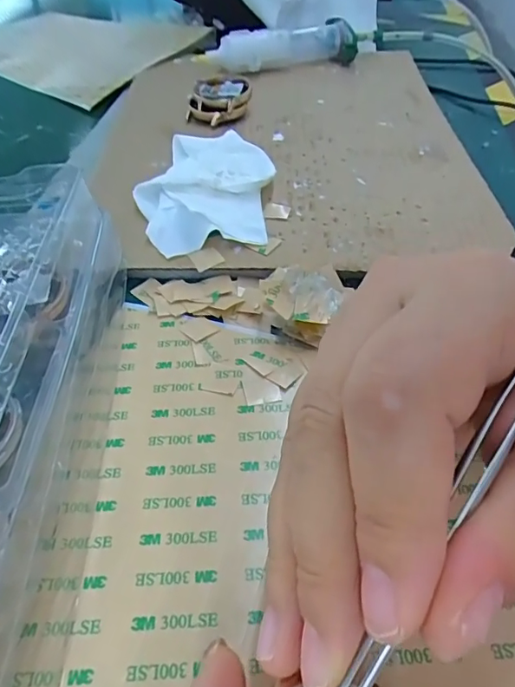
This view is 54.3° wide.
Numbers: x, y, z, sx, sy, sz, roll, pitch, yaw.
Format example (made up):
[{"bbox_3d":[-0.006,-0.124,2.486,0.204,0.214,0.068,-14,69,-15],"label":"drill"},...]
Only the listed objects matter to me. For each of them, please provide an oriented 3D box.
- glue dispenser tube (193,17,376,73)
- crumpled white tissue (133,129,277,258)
[{"bbox_3d":[0.028,-0.264,0.447,0.163,0.032,0.039,-12,48,-12],"label":"glue dispenser tube"},{"bbox_3d":[-0.030,-0.094,0.303,0.074,0.018,0.115,4,46,3],"label":"crumpled white tissue"}]

